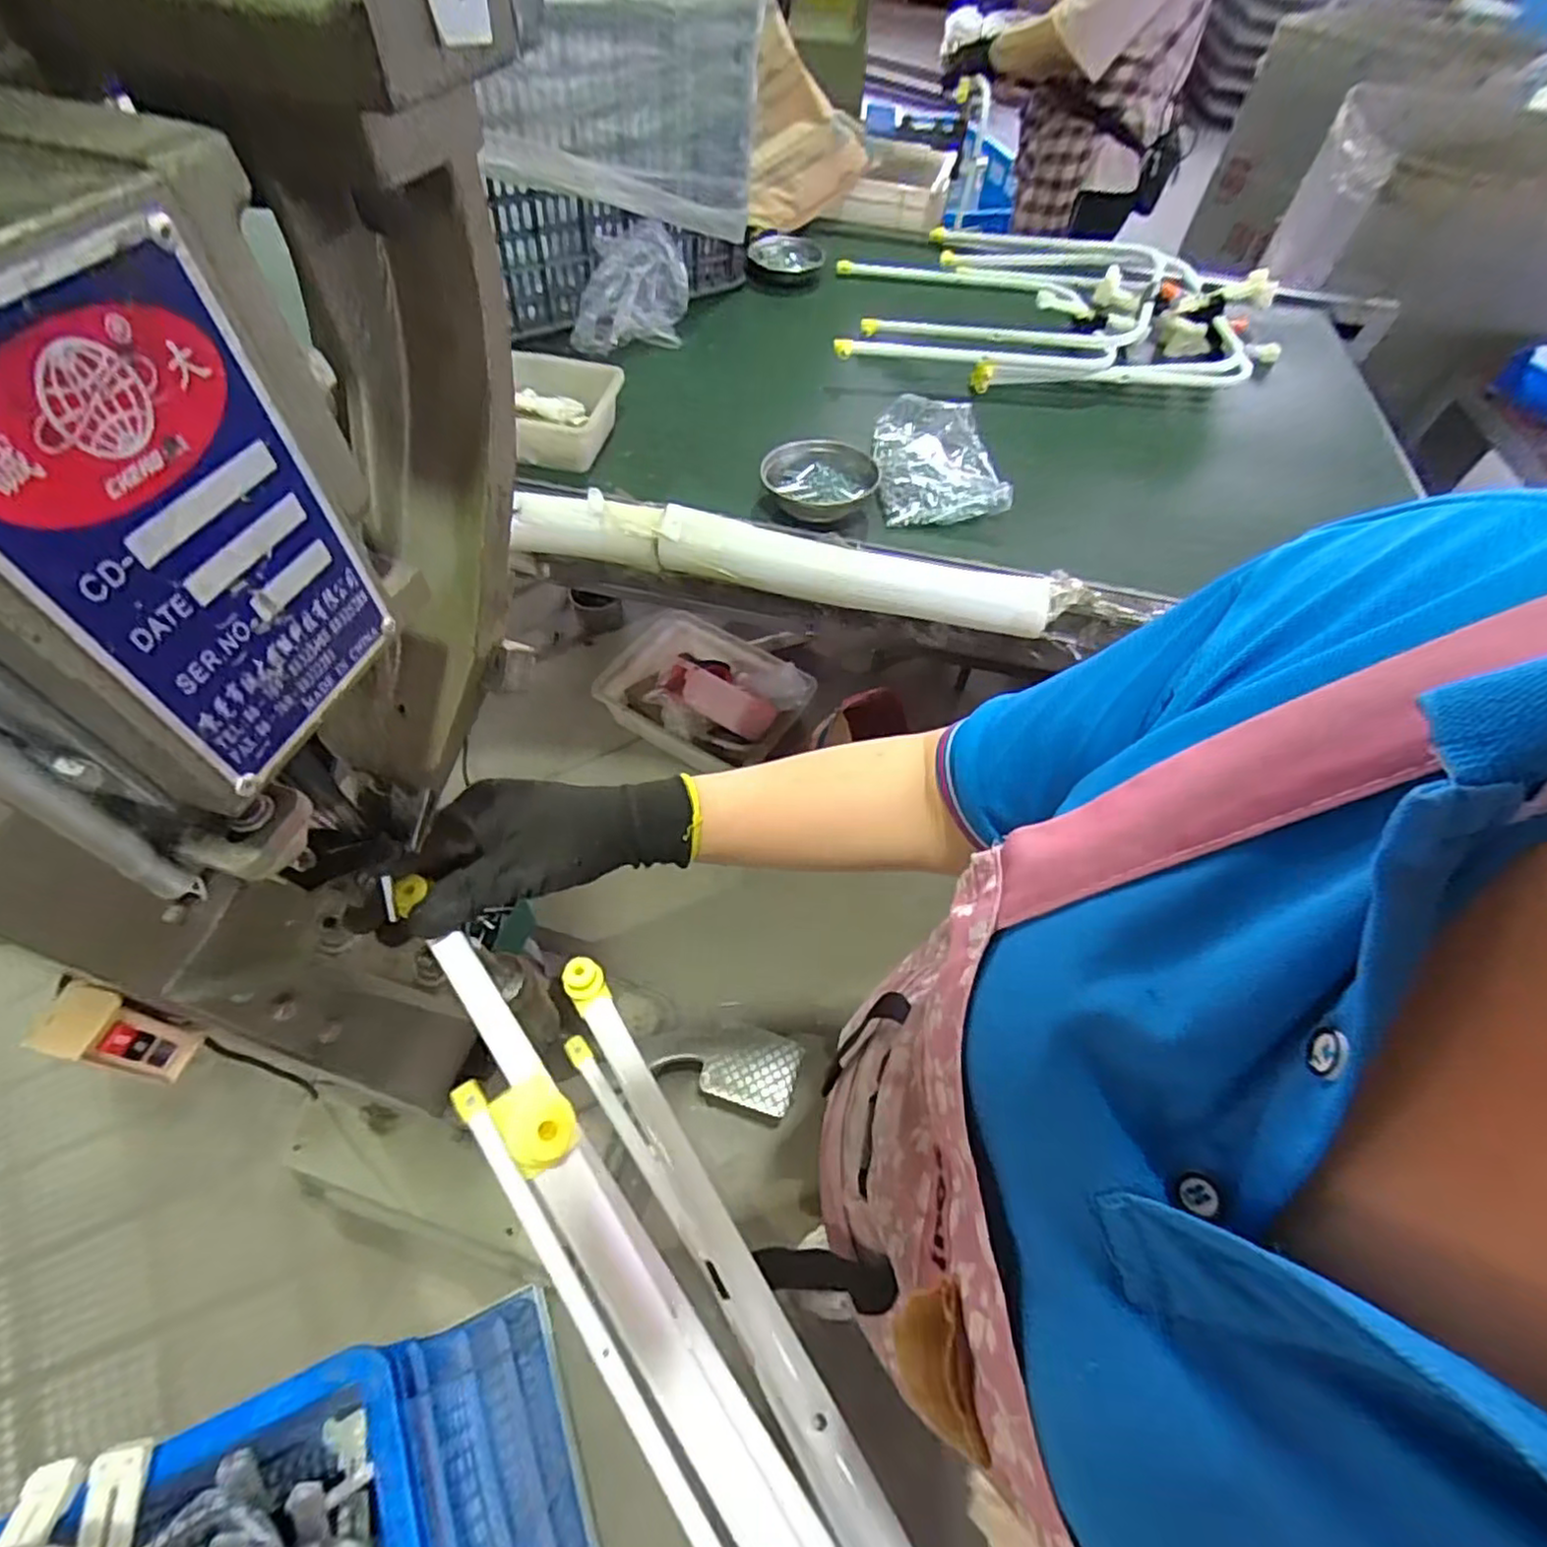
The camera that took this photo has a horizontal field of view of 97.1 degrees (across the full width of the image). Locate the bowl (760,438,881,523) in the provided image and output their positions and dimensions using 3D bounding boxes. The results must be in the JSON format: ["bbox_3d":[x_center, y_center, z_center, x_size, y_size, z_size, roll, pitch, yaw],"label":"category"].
[{"bbox_3d":[0.064,-0.394,0.912,0.157,0.042,0.153,-1,56,-4],"label":"bowl"}]

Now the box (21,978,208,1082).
[{"bbox_3d":[-0.505,0.204,0.532,0.043,0.108,0.054,19,57,10],"label":"box"}]

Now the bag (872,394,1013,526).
[{"bbox_3d":[0.237,-0.462,0.984,0.171,0.035,0.297,3,56,-1],"label":"bag"}]

